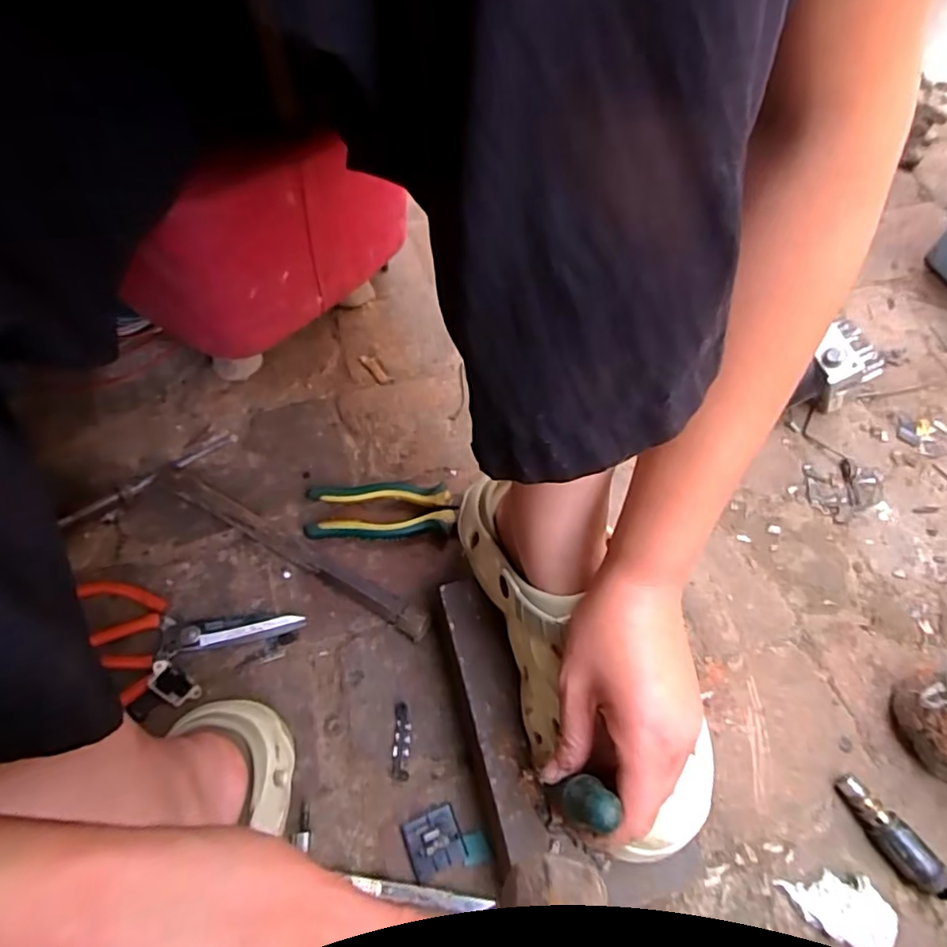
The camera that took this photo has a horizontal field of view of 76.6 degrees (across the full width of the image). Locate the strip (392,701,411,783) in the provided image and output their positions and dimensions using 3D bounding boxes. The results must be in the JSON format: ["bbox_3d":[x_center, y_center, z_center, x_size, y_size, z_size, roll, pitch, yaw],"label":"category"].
[{"bbox_3d":[-0.054,0.200,0.448,0.013,0.004,0.053,3,60,-4],"label":"strip"}]

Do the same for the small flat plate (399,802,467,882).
[{"bbox_3d":[-0.028,0.254,0.414,0.038,0.011,0.037,-18,64,-14],"label":"small flat plate"}]

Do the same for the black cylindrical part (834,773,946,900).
[{"bbox_3d":[0.304,0.264,0.437,0.021,0.021,0.085,-26,66,-18],"label":"black cylindrical part"}]

